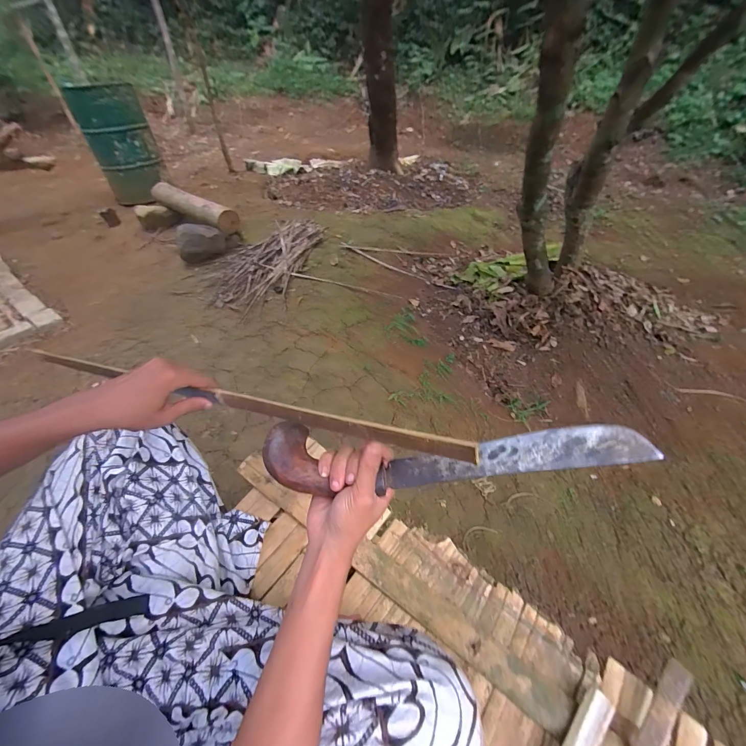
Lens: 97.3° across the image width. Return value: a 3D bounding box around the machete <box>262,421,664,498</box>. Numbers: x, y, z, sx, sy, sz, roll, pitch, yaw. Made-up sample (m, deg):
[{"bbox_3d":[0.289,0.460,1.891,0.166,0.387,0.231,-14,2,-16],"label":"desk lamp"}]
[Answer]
[{"bbox_3d":[0.076,0.082,0.340,0.379,0.024,0.068,-3,44,4],"label":"machete"}]

